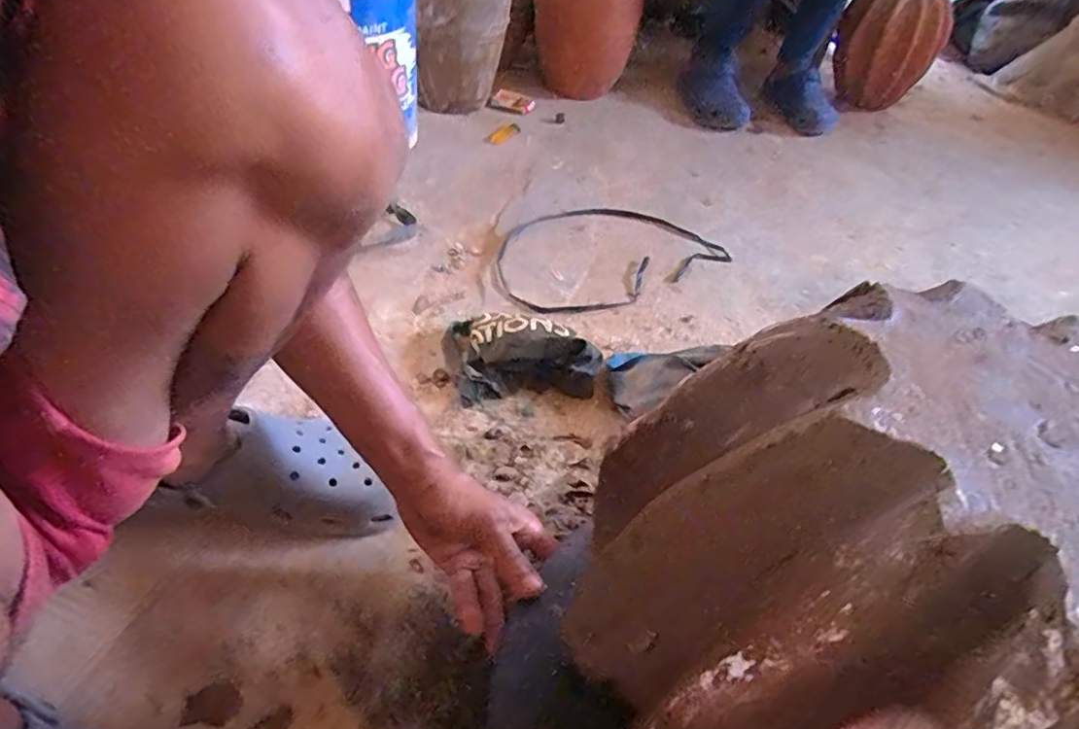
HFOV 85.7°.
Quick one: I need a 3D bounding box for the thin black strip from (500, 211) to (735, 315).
[{"bbox_3d":[0.091,-0.185,0.915,0.361,0.012,0.242,-23,52,-27],"label":"thin black strip"}]

